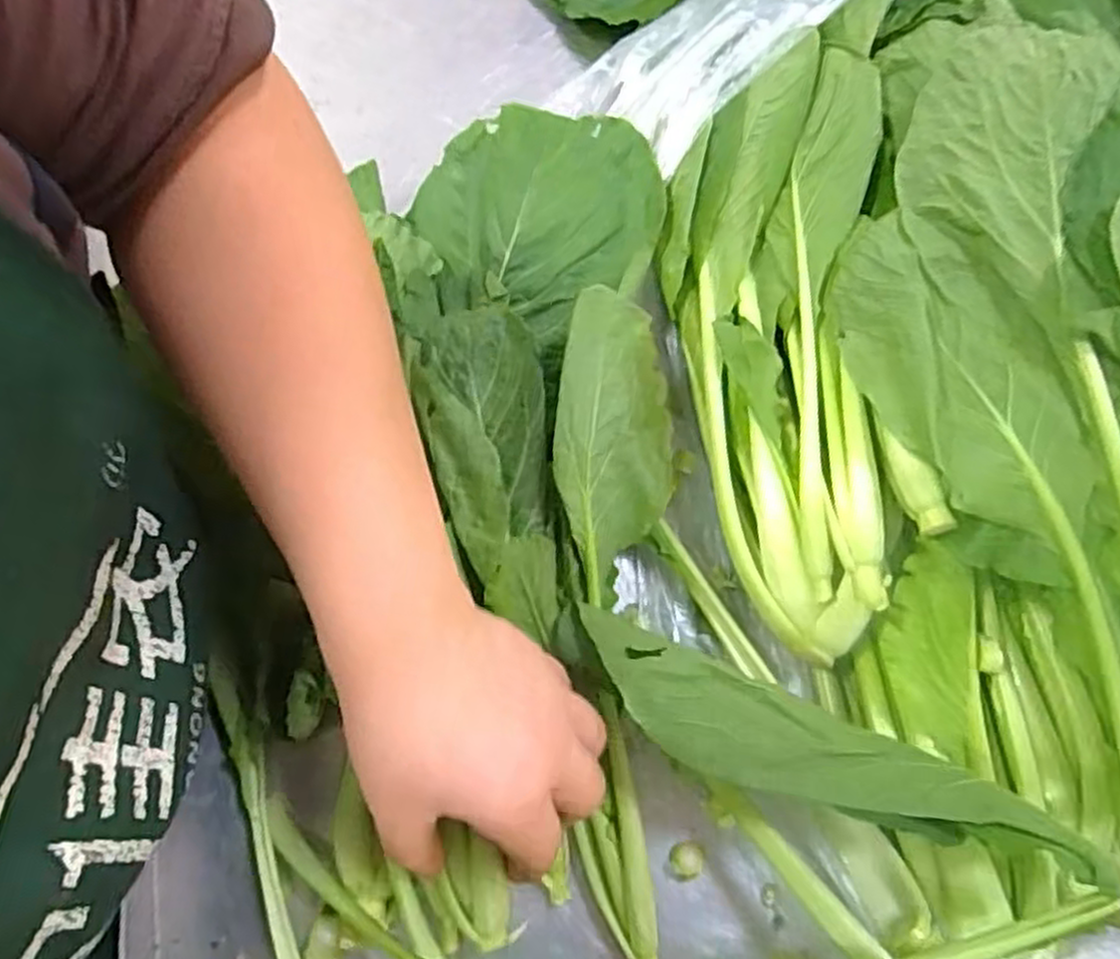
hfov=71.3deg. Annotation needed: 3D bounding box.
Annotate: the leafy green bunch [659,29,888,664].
[{"bbox_3d":[0.104,-0.071,0.377,0.090,0.057,0.288,1,73,0],"label":"leafy green bunch"}]

